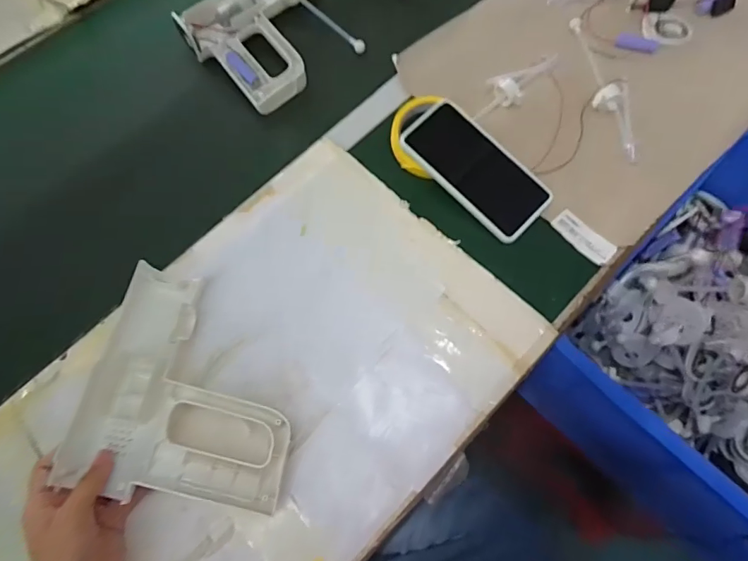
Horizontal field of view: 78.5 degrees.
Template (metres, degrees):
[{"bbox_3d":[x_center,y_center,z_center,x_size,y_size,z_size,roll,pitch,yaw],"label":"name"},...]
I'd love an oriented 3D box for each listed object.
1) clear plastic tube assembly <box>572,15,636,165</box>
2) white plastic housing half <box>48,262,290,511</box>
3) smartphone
[{"bbox_3d":[0.274,-0.237,0.545,0.035,0.025,0.215,-6,69,0],"label":"clear plastic tube assembly"},{"bbox_3d":[-0.170,0.097,0.429,0.184,0.036,0.205,4,70,2],"label":"white plastic housing half"},{"bbox_3d":[0.114,-0.124,0.506,0.086,0.007,0.167,-41,83,-11],"label":"smartphone"}]

